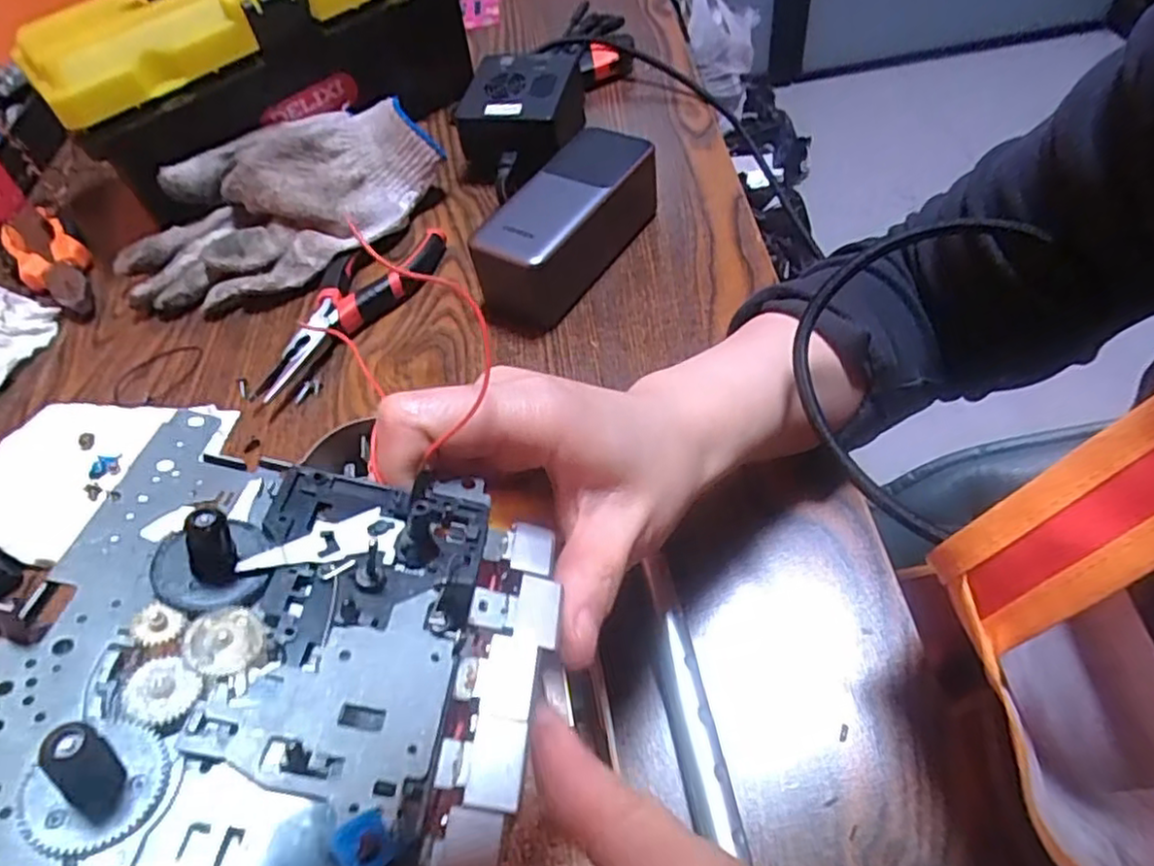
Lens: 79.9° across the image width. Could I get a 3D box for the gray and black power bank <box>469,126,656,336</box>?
[{"bbox_3d":[-0.005,-0.126,0.418,0.049,0.053,0.137,26,62,26],"label":"gray and black power bank"}]

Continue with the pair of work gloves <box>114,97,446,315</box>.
[{"bbox_3d":[-0.200,-0.152,0.460,0.208,0.057,0.122,-37,56,-18],"label":"pair of work gloves"}]

